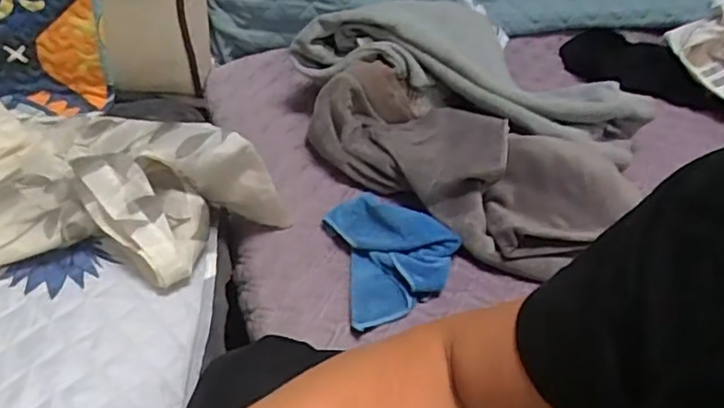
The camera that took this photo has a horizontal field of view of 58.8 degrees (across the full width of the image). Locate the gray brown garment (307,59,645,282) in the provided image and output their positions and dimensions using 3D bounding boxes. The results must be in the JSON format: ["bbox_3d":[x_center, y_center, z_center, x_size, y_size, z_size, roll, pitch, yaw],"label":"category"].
[{"bbox_3d":[0.134,-0.071,0.751,0.336,0.088,0.242,31,48,29],"label":"gray brown garment"}]

